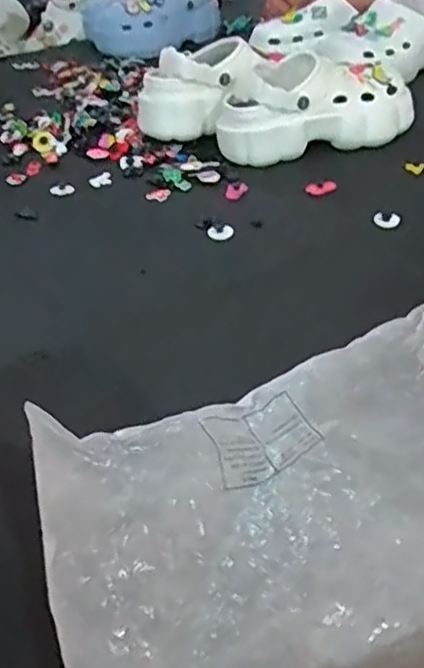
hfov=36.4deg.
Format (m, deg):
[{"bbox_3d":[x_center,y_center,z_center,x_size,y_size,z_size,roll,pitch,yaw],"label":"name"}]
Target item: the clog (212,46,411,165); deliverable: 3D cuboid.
[{"bbox_3d":[0.135,-0.289,0.816,0.250,0.103,0.092,-8,38,-5],"label":"clog"}]

